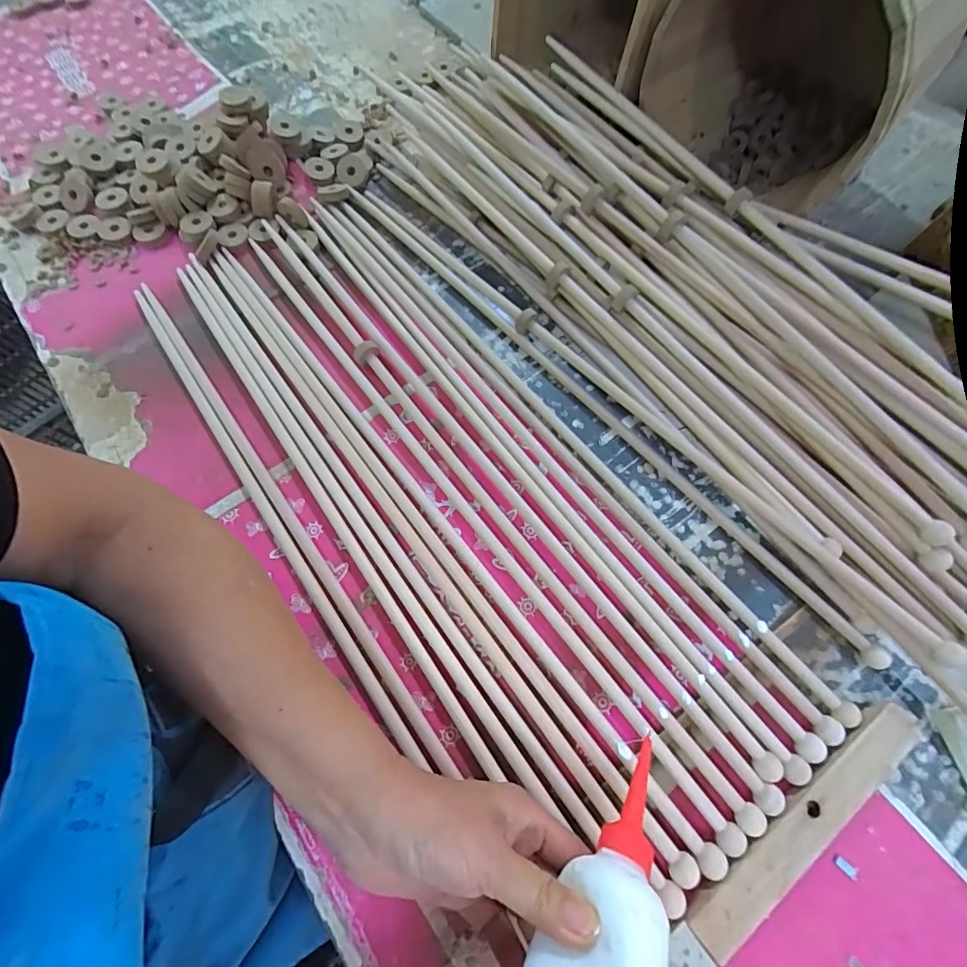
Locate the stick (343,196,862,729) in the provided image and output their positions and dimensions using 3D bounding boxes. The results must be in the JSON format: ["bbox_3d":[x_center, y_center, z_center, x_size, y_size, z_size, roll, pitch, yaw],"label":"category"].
[{"bbox_3d":[0.063,-0.073,0.427,0.017,0.014,0.671,-36,73,-13],"label":"stick"}]

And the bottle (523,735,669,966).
[{"bbox_3d":[0.065,0.223,0.242,0.052,0.043,0.164,27,34,10],"label":"bottle"}]

